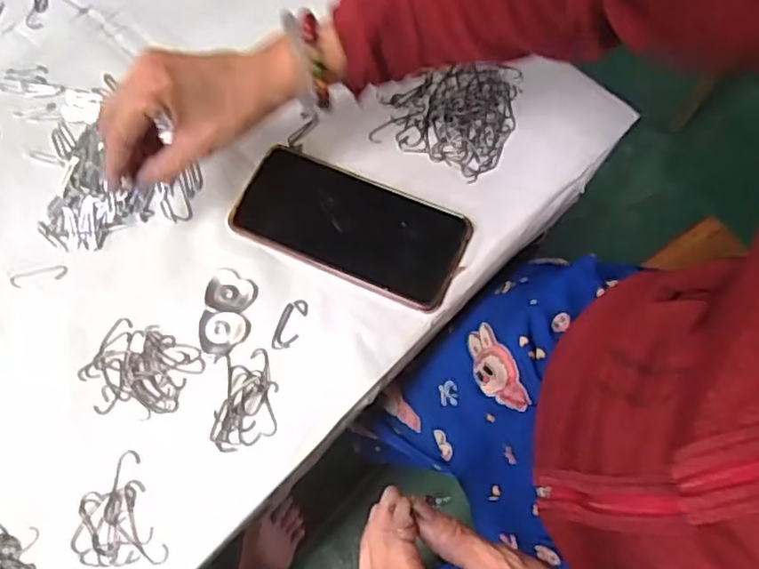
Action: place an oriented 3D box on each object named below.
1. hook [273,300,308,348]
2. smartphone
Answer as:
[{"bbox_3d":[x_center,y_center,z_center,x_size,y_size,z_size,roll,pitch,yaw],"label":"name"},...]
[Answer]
[{"bbox_3d":[-0.064,0.028,0.465,0.016,0.004,0.038,19,72,7],"label":"hook"},{"bbox_3d":[-0.022,-0.045,0.488,0.170,0.011,0.083,23,73,9],"label":"smartphone"}]

